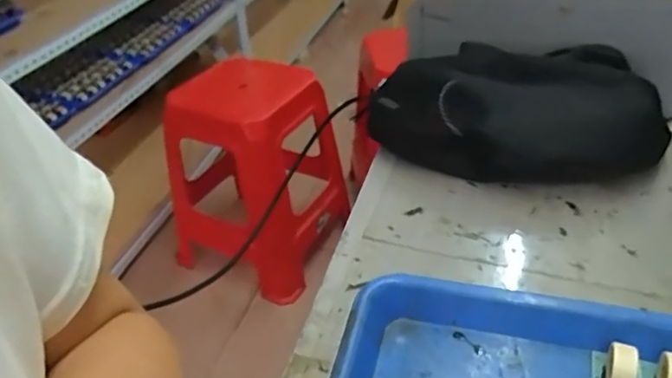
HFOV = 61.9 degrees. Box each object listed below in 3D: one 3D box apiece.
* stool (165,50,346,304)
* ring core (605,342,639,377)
[{"bbox_3d":[-0.196,-0.067,1.437,0.358,0.403,0.372,9,38,18],"label":"stool"},{"bbox_3d":[0.166,0.104,0.327,0.016,0.027,0.027,13,40,23],"label":"ring core"}]

